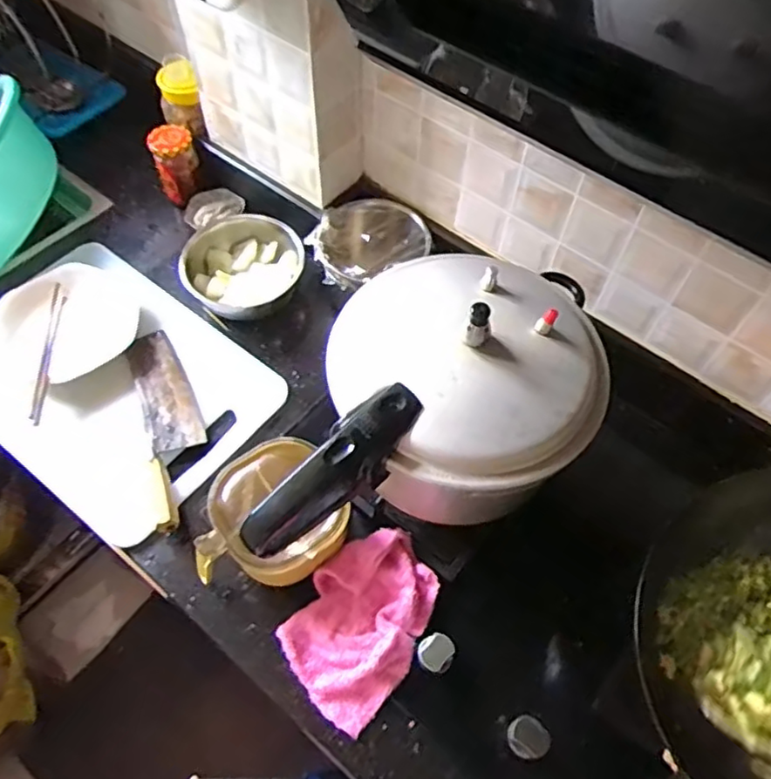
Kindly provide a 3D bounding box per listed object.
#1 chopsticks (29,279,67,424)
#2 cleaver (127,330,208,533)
[{"bbox_3d":[-0.446,-0.056,0.837,0.019,0.012,0.224,-6,59,-5],"label":"chopsticks"},{"bbox_3d":[-0.277,0.042,0.819,0.072,0.032,0.285,-15,60,-10],"label":"cleaver"}]

